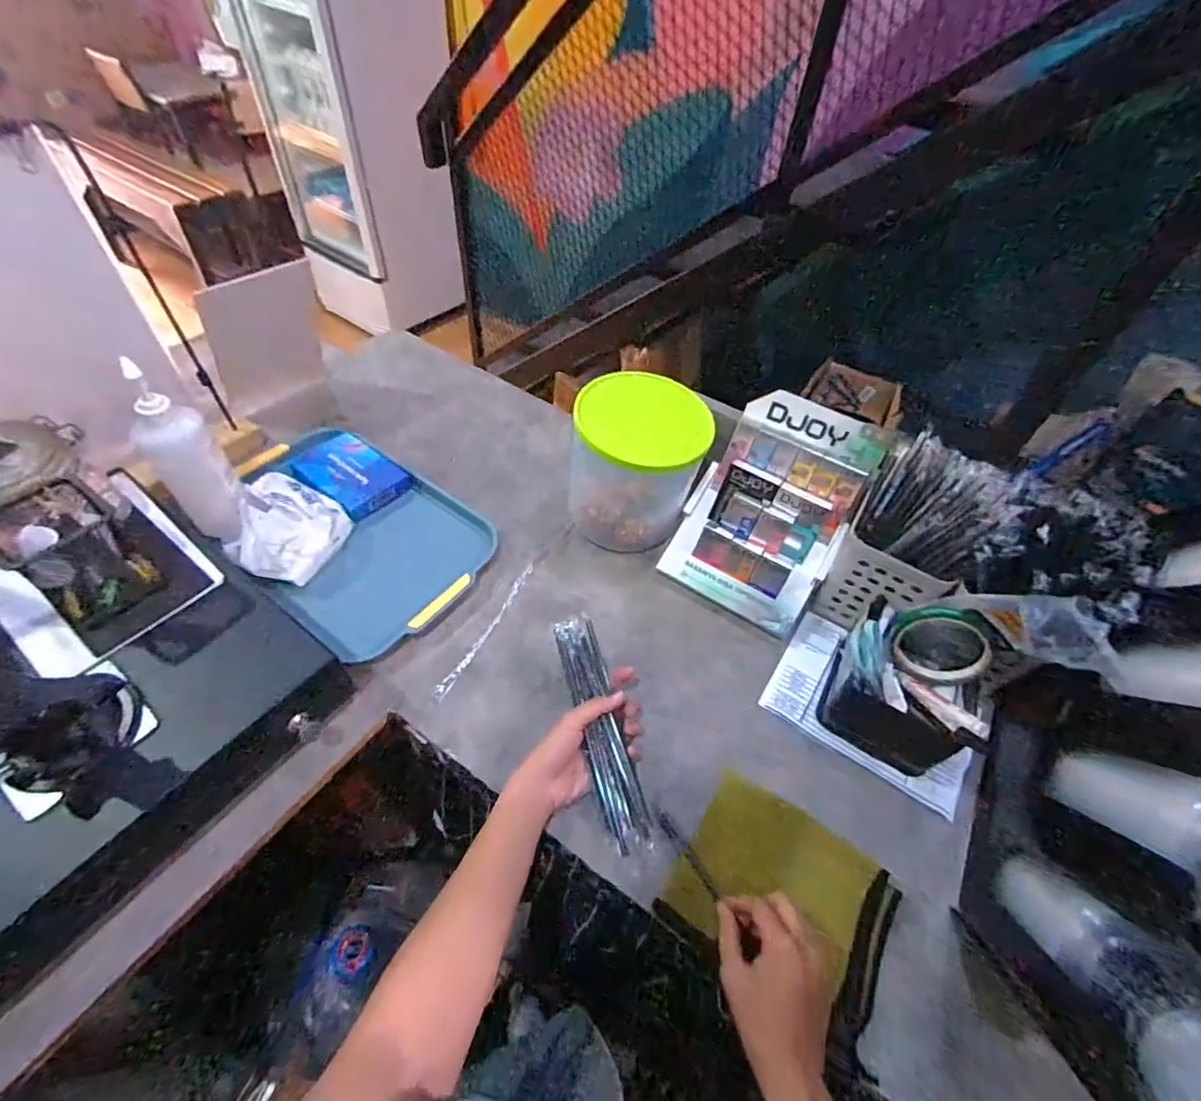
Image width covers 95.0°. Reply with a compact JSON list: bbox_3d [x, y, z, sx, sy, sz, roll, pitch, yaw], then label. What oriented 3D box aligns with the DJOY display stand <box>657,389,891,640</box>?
[{"bbox_3d":[0.201,-0.051,0.653,0.174,0.162,0.197,30,55,18],"label":"DJOY display stand"}]

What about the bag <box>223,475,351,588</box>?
[{"bbox_3d":[-0.367,-0.031,0.638,0.104,0.054,0.125,16,51,7],"label":"bag"}]

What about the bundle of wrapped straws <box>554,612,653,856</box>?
[{"bbox_3d":[0.000,0.169,0.535,0.041,0.018,0.220,-12,69,-14],"label":"bundle of wrapped straws"}]

